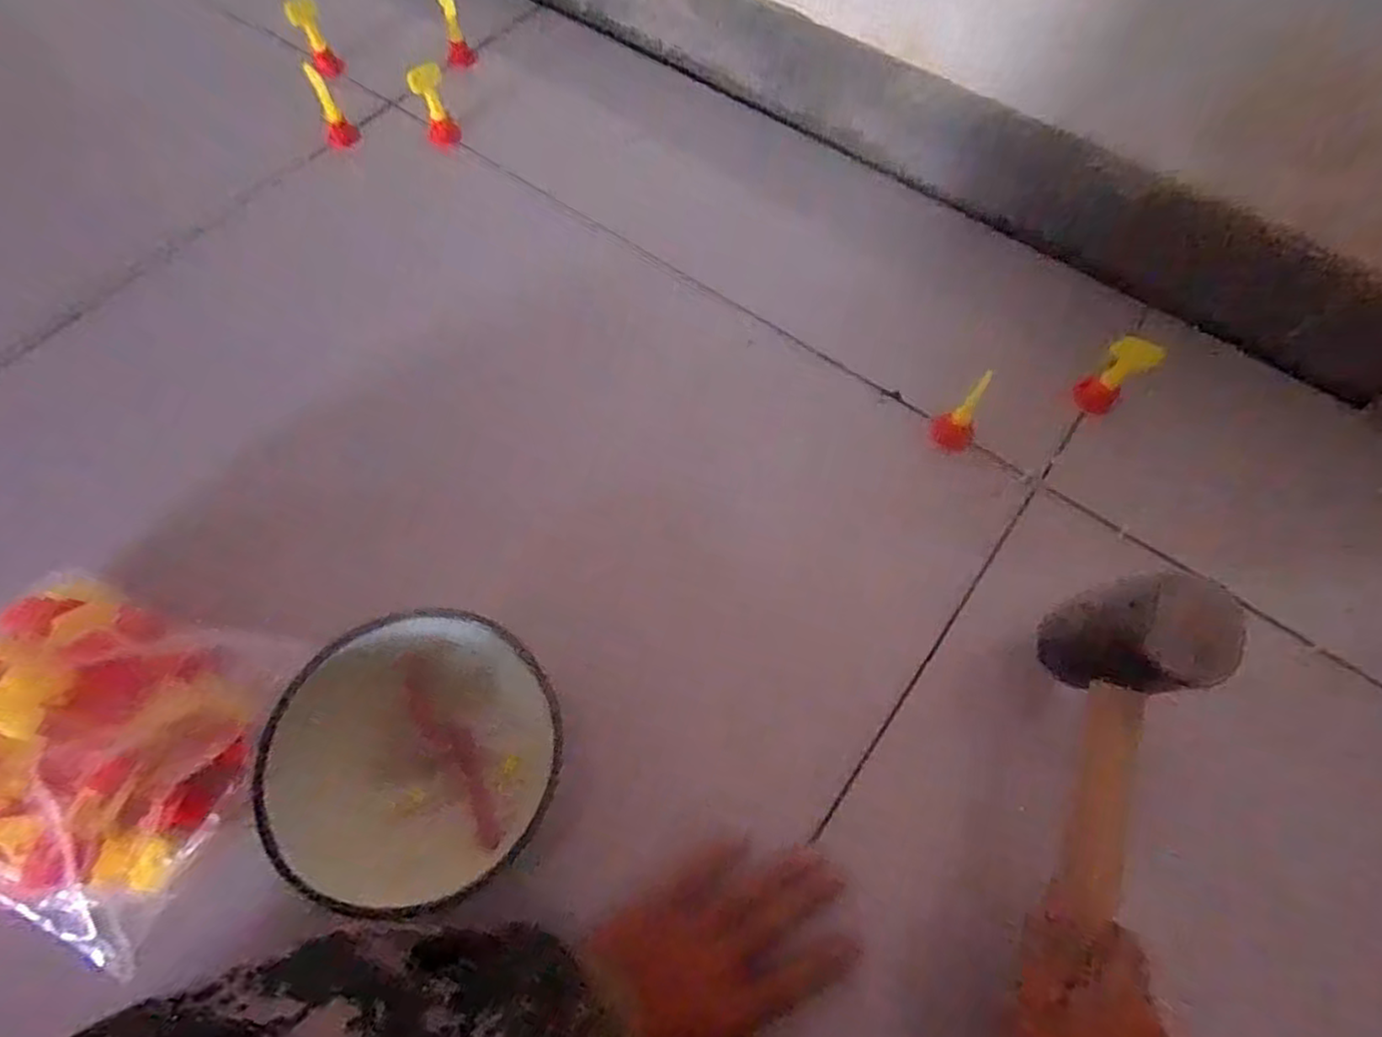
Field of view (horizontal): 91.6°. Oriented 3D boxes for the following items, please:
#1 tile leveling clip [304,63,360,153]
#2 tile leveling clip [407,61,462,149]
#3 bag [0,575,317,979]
[{"bbox_3d":[-0.394,-0.446,0.731,0.032,0.081,0.024,-28,39,-12],"label":"tile leveling clip"},{"bbox_3d":[-0.277,-0.446,0.728,0.034,0.078,0.027,-19,30,-8],"label":"tile leveling clip"},{"bbox_3d":[-0.388,0.148,0.416,0.224,0.082,0.204,14,66,6],"label":"bag"}]

